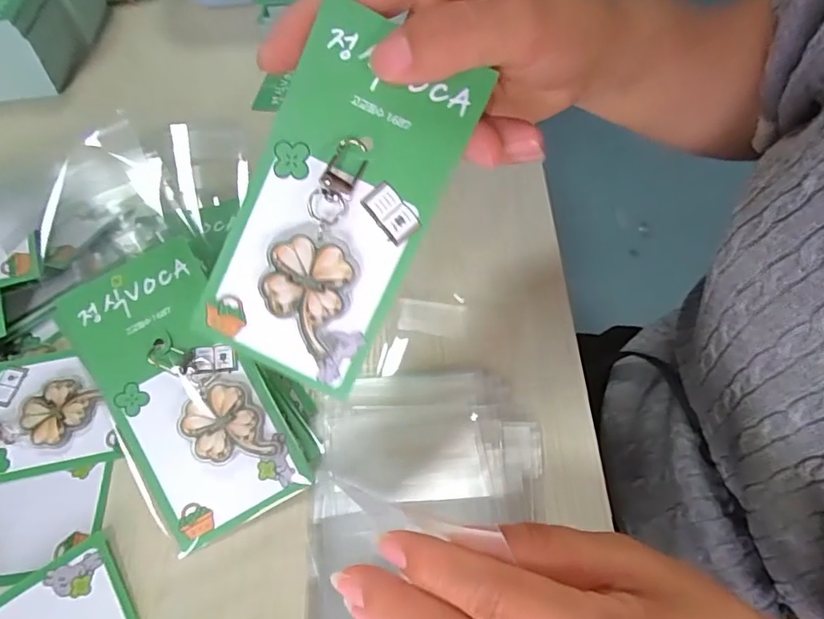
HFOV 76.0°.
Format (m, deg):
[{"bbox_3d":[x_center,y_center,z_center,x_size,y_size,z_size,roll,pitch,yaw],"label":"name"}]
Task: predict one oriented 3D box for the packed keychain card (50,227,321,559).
[{"bbox_3d":[-0.105,0.037,0.241,0.067,0.006,0.129,-27,86,-4],"label":"packed keychain card"}]

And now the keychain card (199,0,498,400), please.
[{"bbox_3d":[-0.028,-0.037,0.190,0.065,0.006,0.123,26,96,0],"label":"keychain card"}]

